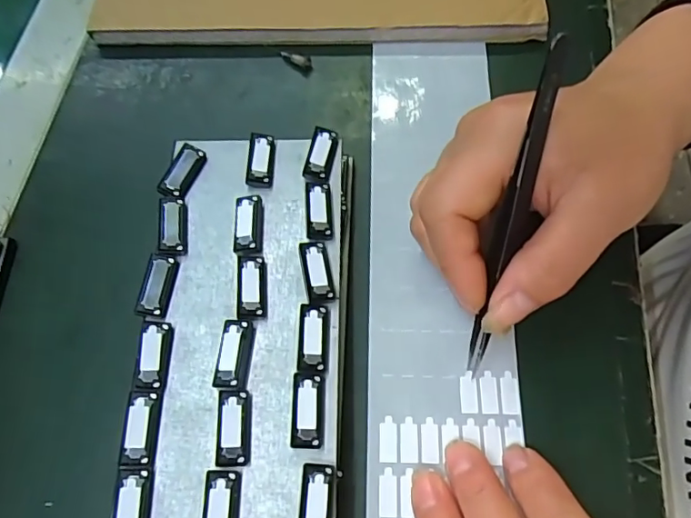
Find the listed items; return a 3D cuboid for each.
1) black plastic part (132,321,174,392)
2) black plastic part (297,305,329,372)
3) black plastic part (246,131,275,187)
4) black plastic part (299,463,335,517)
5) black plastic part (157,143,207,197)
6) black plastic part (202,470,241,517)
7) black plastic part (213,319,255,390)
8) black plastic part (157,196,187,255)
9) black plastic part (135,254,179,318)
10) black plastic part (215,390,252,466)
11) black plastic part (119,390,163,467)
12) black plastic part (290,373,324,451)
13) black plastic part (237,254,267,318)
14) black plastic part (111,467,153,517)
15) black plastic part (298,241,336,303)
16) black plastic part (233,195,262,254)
[{"bbox_3d":[-0.075,0.038,0.208,0.011,0.007,0.027,-1,65,2],"label":"black plastic part"},{"bbox_3d":[-0.013,0.031,0.209,0.011,0.007,0.027,1,65,3],"label":"black plastic part"},{"bbox_3d":[-0.039,-0.045,0.245,0.011,0.007,0.026,0,65,3],"label":"black plastic part"},{"bbox_3d":[-0.010,0.085,0.184,0.011,0.007,0.027,2,65,4],"label":"black plastic part"},{"bbox_3d":[-0.074,-0.040,0.243,0.011,0.007,0.026,19,68,11],"label":"black plastic part"},{"bbox_3d":[-0.043,0.088,0.185,0.012,0.006,0.026,-2,65,2],"label":"black plastic part"},{"bbox_3d":[-0.043,0.037,0.208,0.013,0.007,0.027,2,65,4],"label":"black plastic part"},{"bbox_3d":[-0.075,-0.014,0.232,0.012,0.006,0.028,-11,65,-2],"label":"black plastic part"},{"bbox_3d":[-0.078,0.011,0.220,0.012,0.007,0.026,4,65,5],"label":"black plastic part"},{"bbox_3d":[-0.041,0.062,0.196,0.011,0.006,0.026,-4,65,1],"label":"black plastic part"},{"bbox_3d":[-0.075,0.062,0.197,0.011,0.006,0.026,0,65,3],"label":"black plastic part"},{"bbox_3d":[-0.014,0.056,0.198,0.011,0.007,0.027,-1,65,2],"label":"black plastic part"},{"bbox_3d":[-0.039,0.011,0.219,0.012,0.006,0.027,-6,65,0],"label":"black plastic part"},{"bbox_3d":[-0.075,0.087,0.186,0.011,0.007,0.026,-2,65,2],"label":"black plastic part"},{"bbox_3d":[-0.012,0.005,0.221,0.011,0.007,0.027,-12,65,-3],"label":"black plastic part"},{"bbox_3d":[-0.043,-0.014,0.231,0.012,0.007,0.028,-5,65,1],"label":"black plastic part"}]

